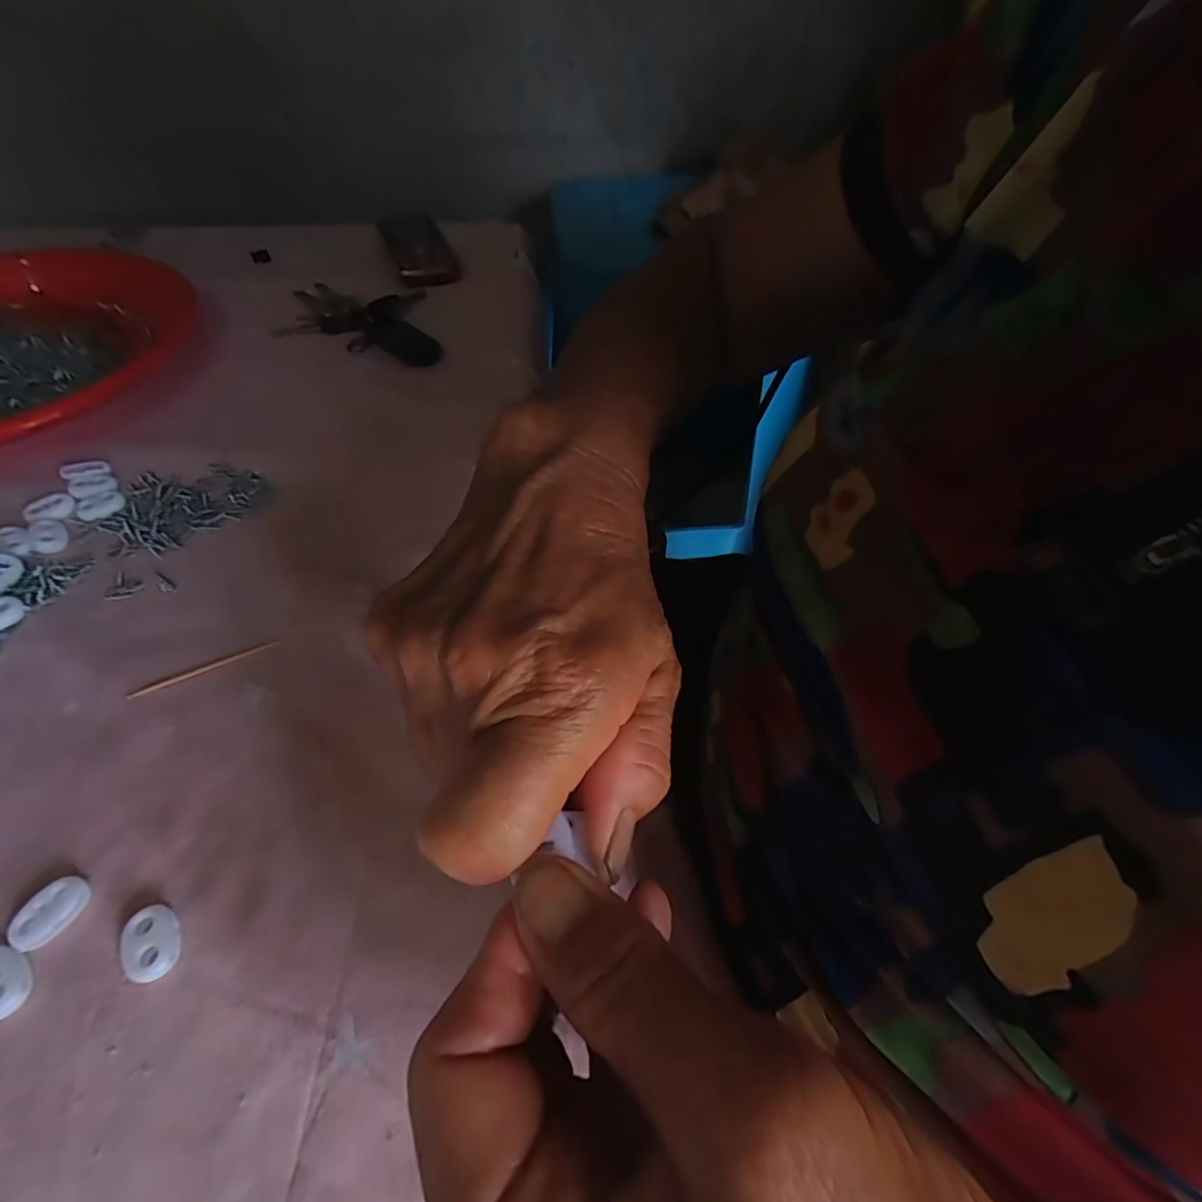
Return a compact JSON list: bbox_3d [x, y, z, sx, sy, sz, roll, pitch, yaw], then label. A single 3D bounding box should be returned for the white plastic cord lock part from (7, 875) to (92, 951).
[{"bbox_3d":[-0.181,0.103,0.190,0.014,0.006,0.023,29,57,20],"label":"white plastic cord lock part"}]

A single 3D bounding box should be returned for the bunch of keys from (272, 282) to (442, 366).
[{"bbox_3d":[-0.182,-0.220,0.442,0.126,0.015,0.114,0,52,-2],"label":"bunch of keys"}]

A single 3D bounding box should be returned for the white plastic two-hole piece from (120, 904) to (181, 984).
[{"bbox_3d":[-0.145,0.110,0.186,0.015,0.005,0.022,-19,55,-16],"label":"white plastic two-hole piece"}]

